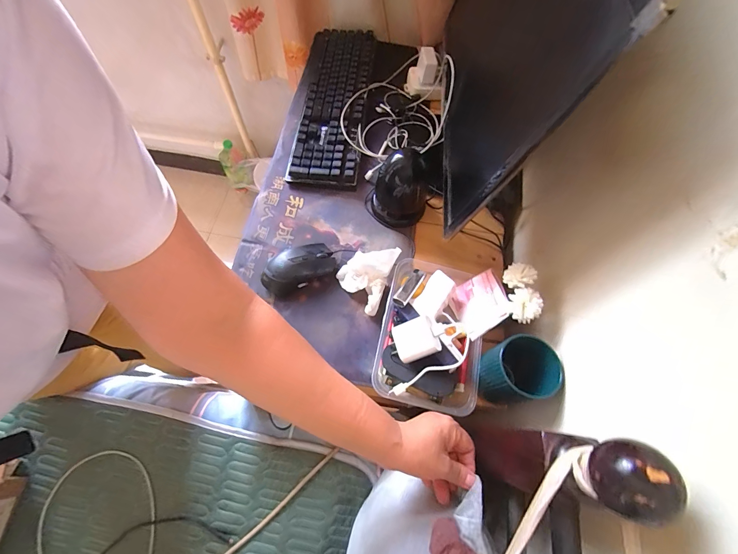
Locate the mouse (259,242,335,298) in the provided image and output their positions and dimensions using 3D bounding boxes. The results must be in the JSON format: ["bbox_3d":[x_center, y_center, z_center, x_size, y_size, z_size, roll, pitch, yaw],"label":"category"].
[{"bbox_3d":[-0.109,-0.016,0.518,0.110,0.037,0.061,-22,69,-12],"label":"mouse"}]

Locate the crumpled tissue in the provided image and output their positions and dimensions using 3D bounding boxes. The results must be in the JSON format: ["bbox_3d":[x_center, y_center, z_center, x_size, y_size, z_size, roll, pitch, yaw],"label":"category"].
[{"bbox_3d":[-0.009,-0.003,0.497,0.078,0.070,0.084,23,67,7],"label":"crumpled tissue"}]

